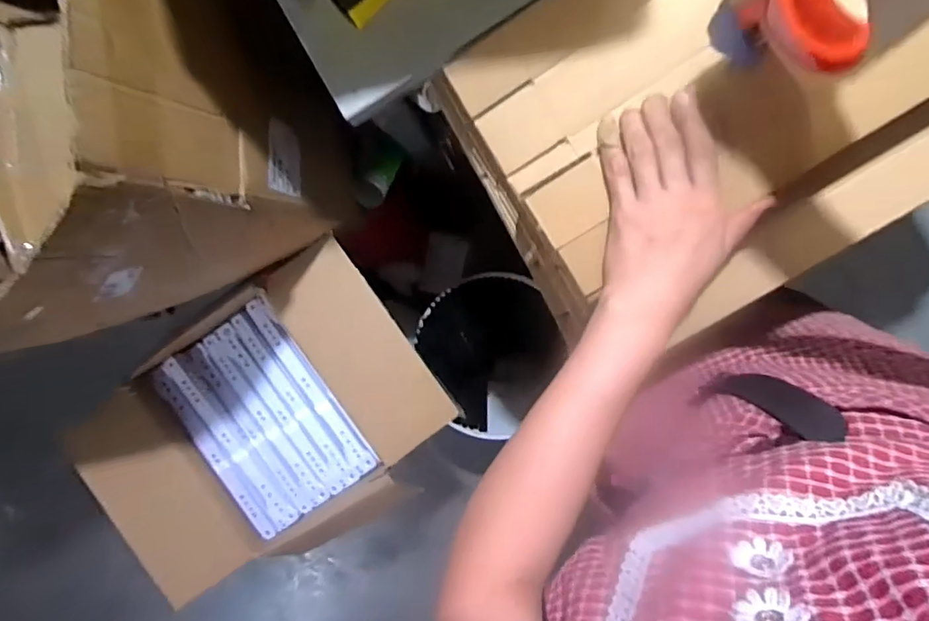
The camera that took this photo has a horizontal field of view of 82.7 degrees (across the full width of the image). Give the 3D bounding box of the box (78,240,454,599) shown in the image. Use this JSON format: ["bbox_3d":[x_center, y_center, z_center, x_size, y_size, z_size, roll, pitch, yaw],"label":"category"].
[{"bbox_3d":[-0.277,0.170,0.739,0.427,0.179,0.351,-34,92,9],"label":"box"}]

